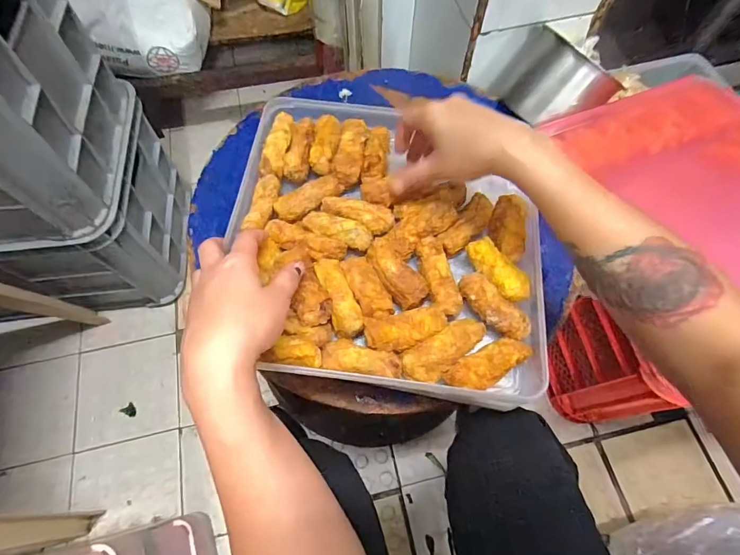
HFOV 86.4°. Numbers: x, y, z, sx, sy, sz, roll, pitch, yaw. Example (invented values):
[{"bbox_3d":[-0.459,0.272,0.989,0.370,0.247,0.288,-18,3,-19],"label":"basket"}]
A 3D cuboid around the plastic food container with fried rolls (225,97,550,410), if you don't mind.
[{"bbox_3d":[0.016,-0.043,0.400,0.289,0.046,0.307,3,65,2],"label":"plastic food container with fried rolls"}]

